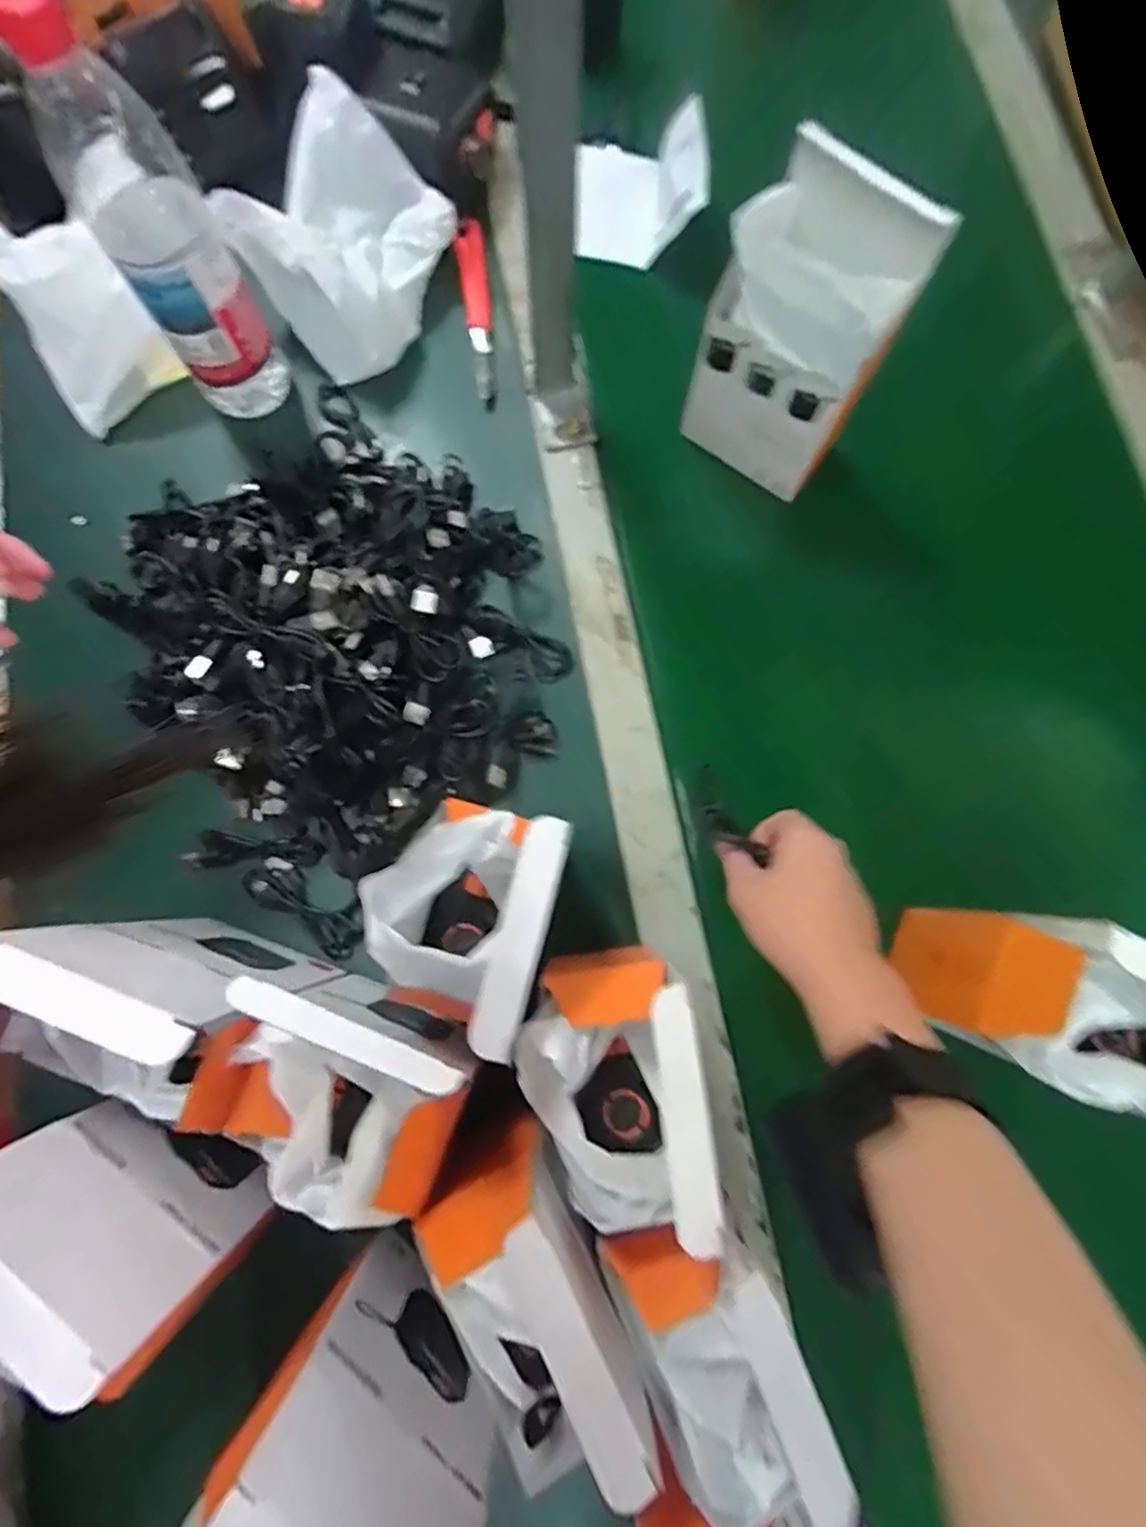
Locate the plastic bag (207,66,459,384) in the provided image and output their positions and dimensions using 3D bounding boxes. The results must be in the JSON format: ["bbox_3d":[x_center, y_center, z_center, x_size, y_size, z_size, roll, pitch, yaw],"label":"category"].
[{"bbox_3d":[-0.158,-0.377,0.480,0.120,0.088,0.150,40,79,8],"label":"plastic bag"}]

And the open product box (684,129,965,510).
[{"bbox_3d":[0.137,-0.261,0.414,0.100,0.161,0.068,31,78,6],"label":"open product box"}]

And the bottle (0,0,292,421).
[{"bbox_3d":[-0.246,-0.313,0.403,0.072,0.213,0.078,-35,80,-8],"label":"bottle"}]

